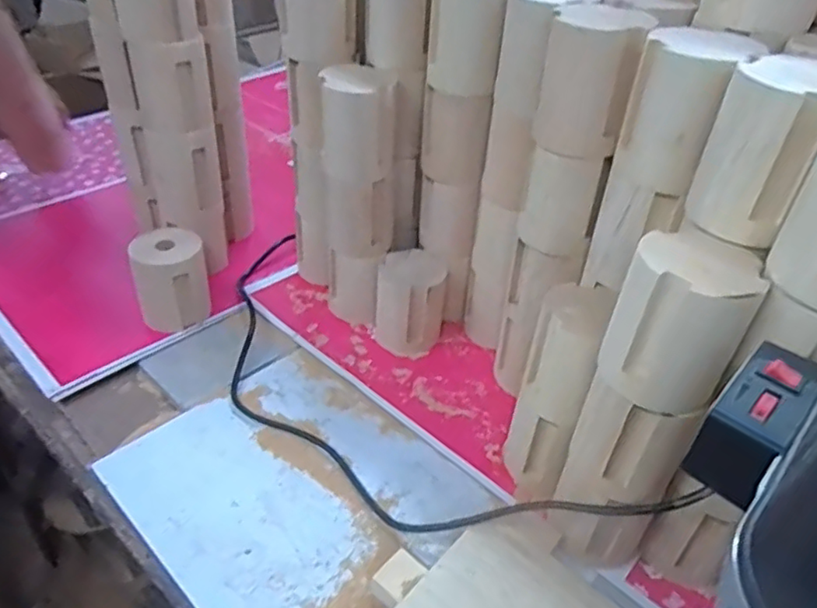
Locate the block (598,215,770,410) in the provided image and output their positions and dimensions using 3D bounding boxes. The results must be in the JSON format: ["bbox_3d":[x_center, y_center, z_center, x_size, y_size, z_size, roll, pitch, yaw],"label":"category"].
[{"bbox_3d":[0.183,0.009,0.414,0.081,0.098,0.080,28,45,27],"label":"block"}]

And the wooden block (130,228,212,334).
[{"bbox_3d":[-0.284,-0.026,0.736,0.082,0.104,0.075,-14,42,-20],"label":"wooden block"}]

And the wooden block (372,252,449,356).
[{"bbox_3d":[0.001,-0.004,0.738,0.078,0.099,0.084,3,39,-1],"label":"wooden block"}]

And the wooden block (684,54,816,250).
[{"bbox_3d":[0.233,-0.099,0.394,0.078,0.102,0.071,-29,49,-33],"label":"wooden block"}]

